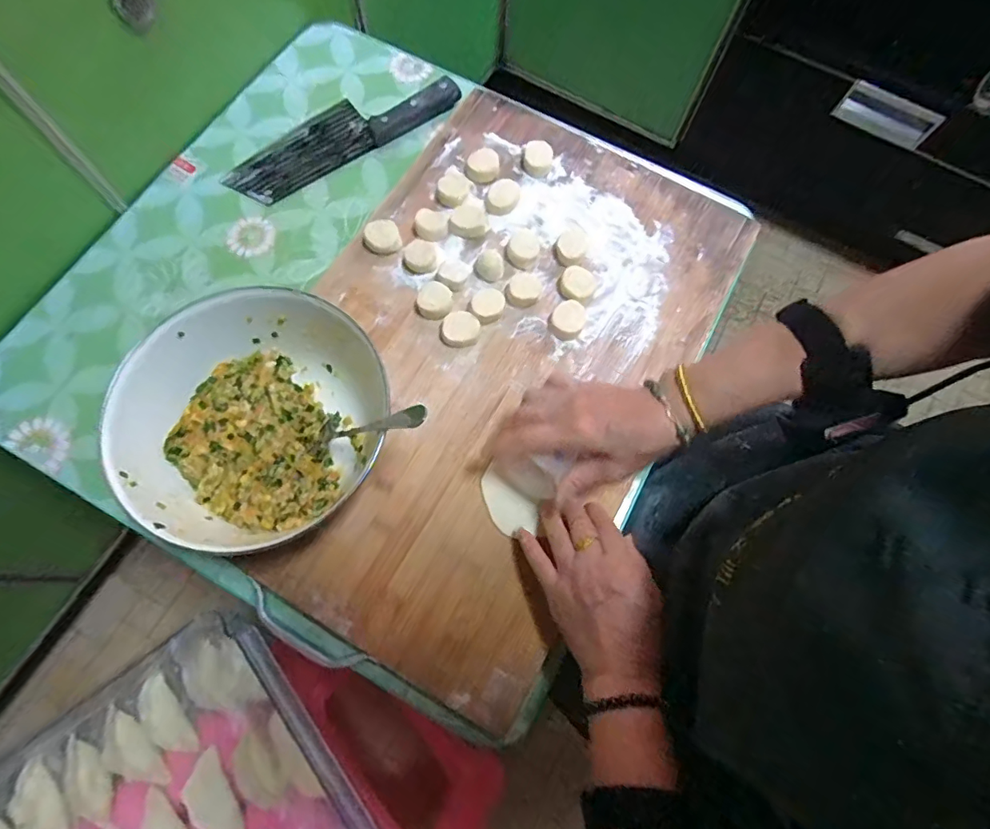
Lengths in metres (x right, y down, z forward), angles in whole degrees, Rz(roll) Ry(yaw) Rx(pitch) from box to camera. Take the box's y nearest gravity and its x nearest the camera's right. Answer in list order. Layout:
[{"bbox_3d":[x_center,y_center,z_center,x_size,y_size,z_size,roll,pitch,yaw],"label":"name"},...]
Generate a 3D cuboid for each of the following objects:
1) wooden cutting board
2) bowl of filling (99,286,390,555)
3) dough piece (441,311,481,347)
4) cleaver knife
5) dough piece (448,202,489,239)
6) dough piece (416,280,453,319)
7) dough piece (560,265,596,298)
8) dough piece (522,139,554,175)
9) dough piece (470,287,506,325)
[{"bbox_3d":[-0.006,-0.064,0.477,0.341,0.025,0.555,27,75,9],"label":"wooden cutting board"},{"bbox_3d":[-0.189,0.000,0.417,0.178,0.094,0.203,35,73,8],"label":"bowl of filling"},{"bbox_3d":[-0.033,-0.081,0.478,0.035,0.010,0.032,0,72,0],"label":"dough piece"},{"bbox_3d":[-0.173,-0.321,0.566,0.267,0.014,0.082,-34,75,-10],"label":"cleaver knife"},{"bbox_3d":[-0.029,-0.202,0.520,0.039,0.020,0.039,-9,73,-3],"label":"dough piece"},{"bbox_3d":[-0.058,-0.110,0.487,0.031,0.017,0.032,0,72,0],"label":"dough piece"},{"bbox_3d":[0.082,-0.129,0.496,0.033,0.019,0.030,0,72,0],"label":"dough piece"},{"bbox_3d":[0.047,-0.278,0.545,0.032,0.015,0.038,5,73,2],"label":"dough piece"},{"bbox_3d":[-0.007,-0.105,0.485,0.032,0.012,0.032,-15,73,-4],"label":"dough piece"}]

